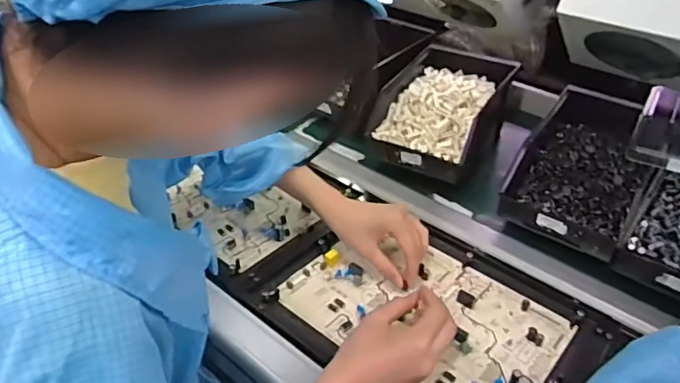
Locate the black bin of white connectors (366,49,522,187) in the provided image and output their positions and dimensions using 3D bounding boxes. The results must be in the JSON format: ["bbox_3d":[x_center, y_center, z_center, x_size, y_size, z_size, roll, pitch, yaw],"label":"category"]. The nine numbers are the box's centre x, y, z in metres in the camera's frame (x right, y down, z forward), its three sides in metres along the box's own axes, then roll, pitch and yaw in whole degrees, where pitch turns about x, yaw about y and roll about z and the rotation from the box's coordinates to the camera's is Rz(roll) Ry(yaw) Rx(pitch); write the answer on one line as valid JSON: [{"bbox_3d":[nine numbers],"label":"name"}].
[{"bbox_3d":[0.159,-0.129,0.825,0.168,0.105,0.234,19,39,21],"label":"black bin of white connectors"}]

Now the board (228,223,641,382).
[{"bbox_3d":[0.090,0.134,0.603,0.350,0.019,0.262,29,43,31],"label":"board"}]

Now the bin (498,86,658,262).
[{"bbox_3d":[0.328,-0.039,0.707,0.152,0.090,0.254,26,62,25],"label":"bin"}]

